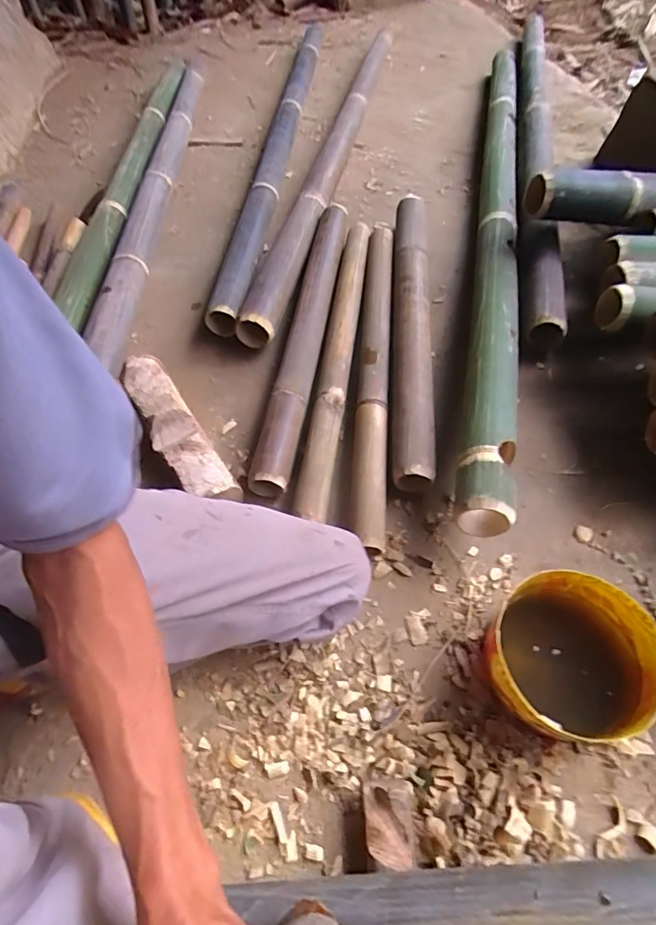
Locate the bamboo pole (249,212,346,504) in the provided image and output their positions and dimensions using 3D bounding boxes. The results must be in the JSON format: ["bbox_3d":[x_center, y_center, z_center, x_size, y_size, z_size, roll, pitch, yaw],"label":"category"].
[{"bbox_3d":[-0.035,-0.240,0.817,0.068,0.067,0.647,4,59,10],"label":"bamboo pole"}]

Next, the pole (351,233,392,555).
[{"bbox_3d":[0.074,-0.167,0.770,0.050,0.052,0.656,1,58,8],"label":"pole"}]

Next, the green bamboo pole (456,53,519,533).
[{"bbox_3d":[0.313,-0.477,0.874,0.070,0.052,1.316,7,58,12],"label":"green bamboo pole"}]

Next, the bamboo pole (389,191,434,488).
[{"bbox_3d":[0.140,-0.243,0.805,0.068,0.062,0.634,2,58,8],"label":"bamboo pole"}]

